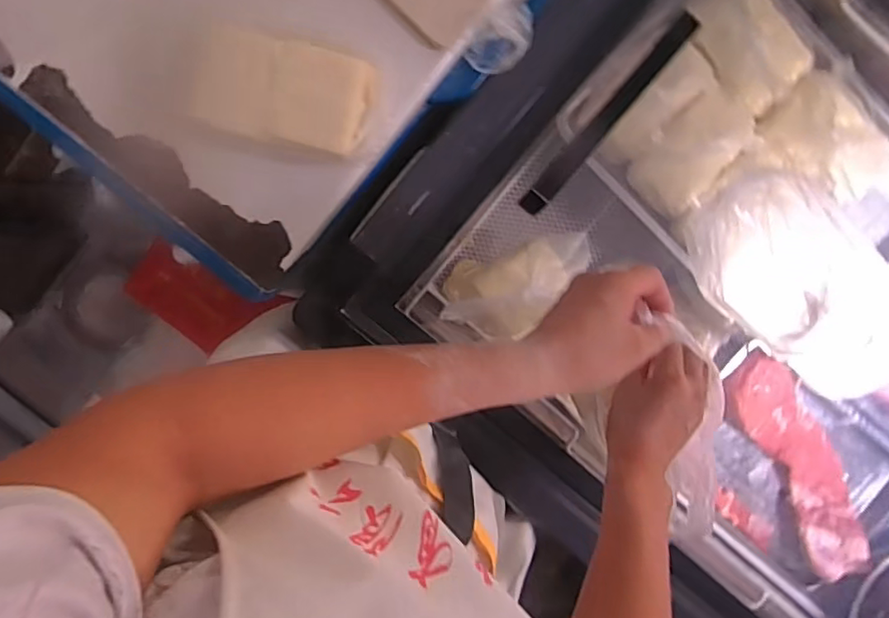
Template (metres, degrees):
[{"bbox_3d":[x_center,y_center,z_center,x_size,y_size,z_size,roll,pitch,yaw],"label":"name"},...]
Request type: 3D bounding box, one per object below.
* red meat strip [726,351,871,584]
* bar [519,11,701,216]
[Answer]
[{"bbox_3d":[0.597,0.253,0.980,0.132,0.061,0.406,-31,95,4],"label":"red meat strip"},{"bbox_3d":[0.175,-0.205,0.622,0.025,0.028,0.251,40,96,-4],"label":"bar"}]

